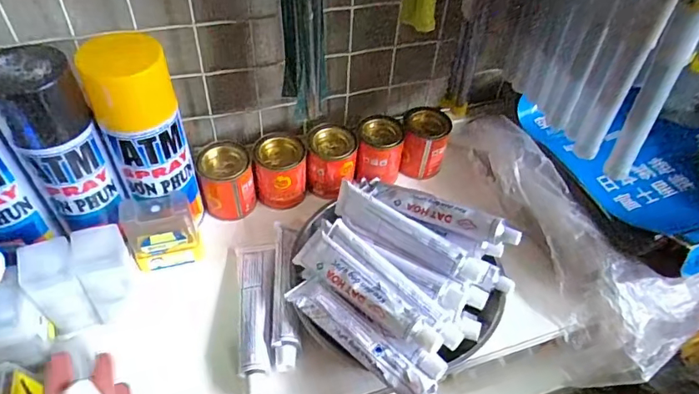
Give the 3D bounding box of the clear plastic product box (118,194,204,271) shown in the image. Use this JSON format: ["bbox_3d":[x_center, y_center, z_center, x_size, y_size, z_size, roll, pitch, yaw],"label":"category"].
[{"bbox_3d":[-0.177,0.035,0.461,0.062,0.079,0.029,-18,49,-19],"label":"clear plastic product box"}]

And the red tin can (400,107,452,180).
[{"bbox_3d":[0.088,-0.064,0.573,0.051,0.068,0.052,1,46,-1],"label":"red tin can"}]

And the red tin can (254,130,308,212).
[{"bbox_3d":[-0.075,-0.025,0.527,0.056,0.069,0.051,1,46,-1],"label":"red tin can"}]

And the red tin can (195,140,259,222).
[{"bbox_3d":[-0.129,-0.015,0.514,0.054,0.071,0.051,1,46,-1],"label":"red tin can"}]

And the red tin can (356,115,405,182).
[{"bbox_3d":[0.034,-0.051,0.555,0.053,0.059,0.058,1,46,-1],"label":"red tin can"}]

